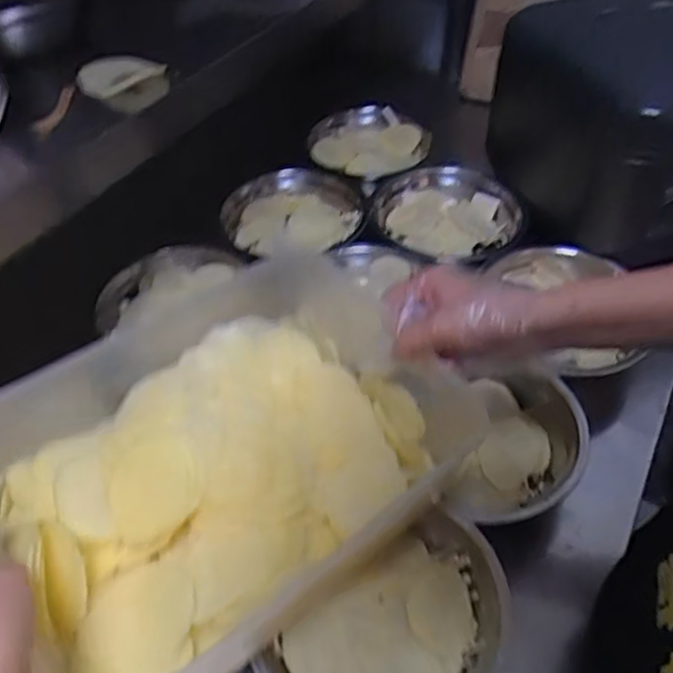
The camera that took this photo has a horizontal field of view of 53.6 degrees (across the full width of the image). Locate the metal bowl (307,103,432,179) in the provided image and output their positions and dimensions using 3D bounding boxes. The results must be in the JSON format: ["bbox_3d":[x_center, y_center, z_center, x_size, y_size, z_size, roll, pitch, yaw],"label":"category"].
[{"bbox_3d":[0.049,-0.286,0.978,0.174,0.038,0.176,-1,47,1],"label":"metal bowl"}]

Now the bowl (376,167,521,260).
[{"bbox_3d":[0.138,-0.157,0.848,0.170,0.060,0.170,-1,47,1],"label":"bowl"}]

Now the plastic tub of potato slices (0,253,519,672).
[{"bbox_3d":[-0.070,0.074,0.469,0.338,0.090,0.234,-33,54,-26],"label":"plastic tub of potato slices"}]

